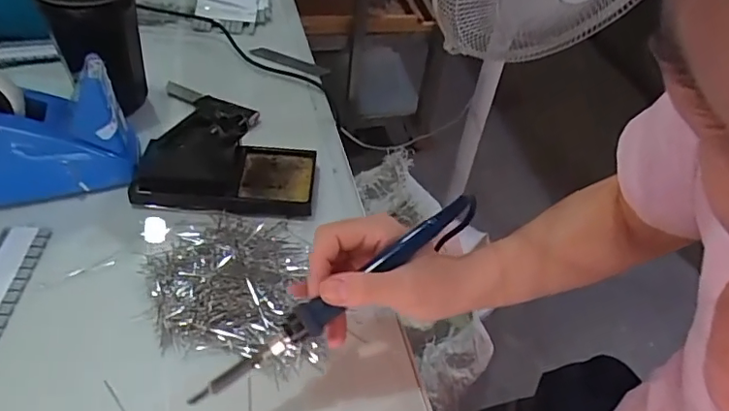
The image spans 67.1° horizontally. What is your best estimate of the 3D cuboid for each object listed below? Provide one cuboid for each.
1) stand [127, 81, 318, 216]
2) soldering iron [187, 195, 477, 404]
[{"bbox_3d":[-0.124,-0.046,0.485,0.158,0.069,0.076,2,46,-6],"label":"stand"},{"bbox_3d":[-0.012,0.057,0.353,0.217,0.014,0.021,-33,57,-14],"label":"soldering iron"}]

